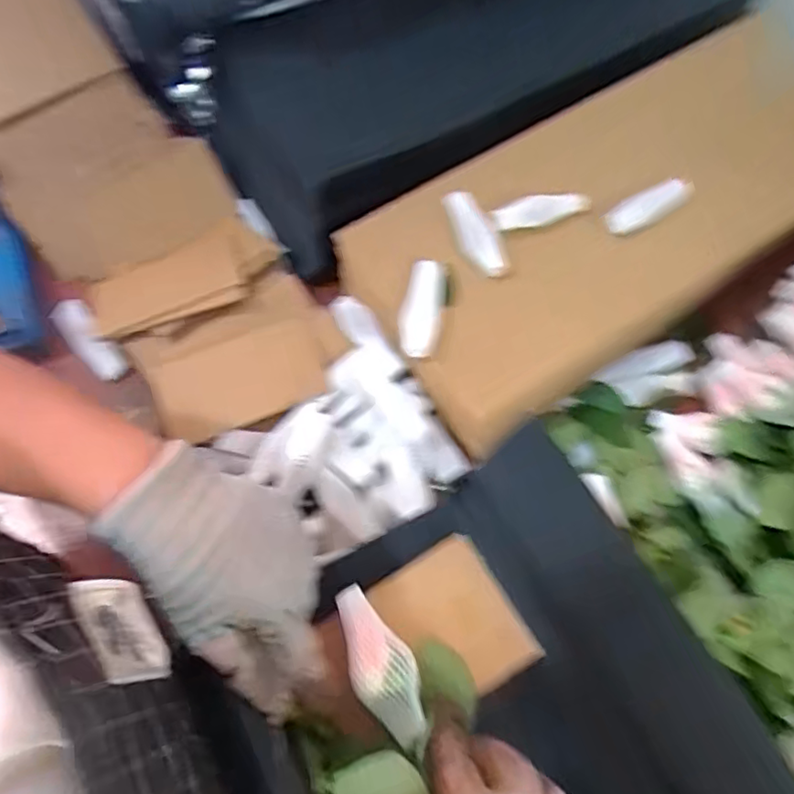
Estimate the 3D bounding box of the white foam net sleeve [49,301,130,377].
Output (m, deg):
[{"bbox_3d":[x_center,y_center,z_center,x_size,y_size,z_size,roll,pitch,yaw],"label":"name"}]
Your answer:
[{"bbox_3d":[-0.285,-0.052,0.555,0.032,0.033,0.095,-40,74,-15],"label":"white foam net sleeve"}]

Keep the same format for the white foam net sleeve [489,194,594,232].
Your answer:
[{"bbox_3d":[0.128,-0.166,0.522,0.095,0.014,0.023,-15,69,-7],"label":"white foam net sleeve"}]

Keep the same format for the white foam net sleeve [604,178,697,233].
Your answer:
[{"bbox_3d":[0.225,-0.169,0.533,0.095,0.012,0.031,-31,72,-12],"label":"white foam net sleeve"}]

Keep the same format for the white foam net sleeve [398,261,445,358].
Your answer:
[{"bbox_3d":[0.020,-0.072,0.492,0.032,0.020,0.081,10,82,3],"label":"white foam net sleeve"}]

